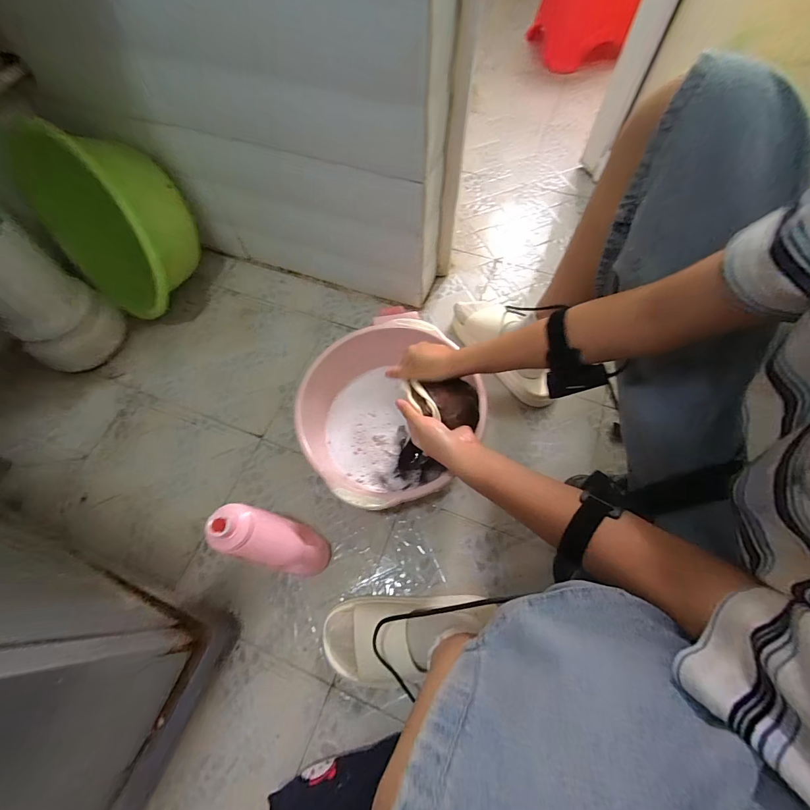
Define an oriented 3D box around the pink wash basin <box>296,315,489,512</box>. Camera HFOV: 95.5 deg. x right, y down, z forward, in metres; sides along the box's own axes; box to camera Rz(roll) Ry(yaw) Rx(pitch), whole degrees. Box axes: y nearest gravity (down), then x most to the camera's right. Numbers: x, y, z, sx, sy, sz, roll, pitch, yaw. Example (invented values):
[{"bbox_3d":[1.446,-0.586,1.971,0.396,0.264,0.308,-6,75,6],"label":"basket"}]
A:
[{"bbox_3d":[-0.032,0.021,0.662,0.298,0.146,0.285,0,63,0],"label":"pink wash basin"}]

